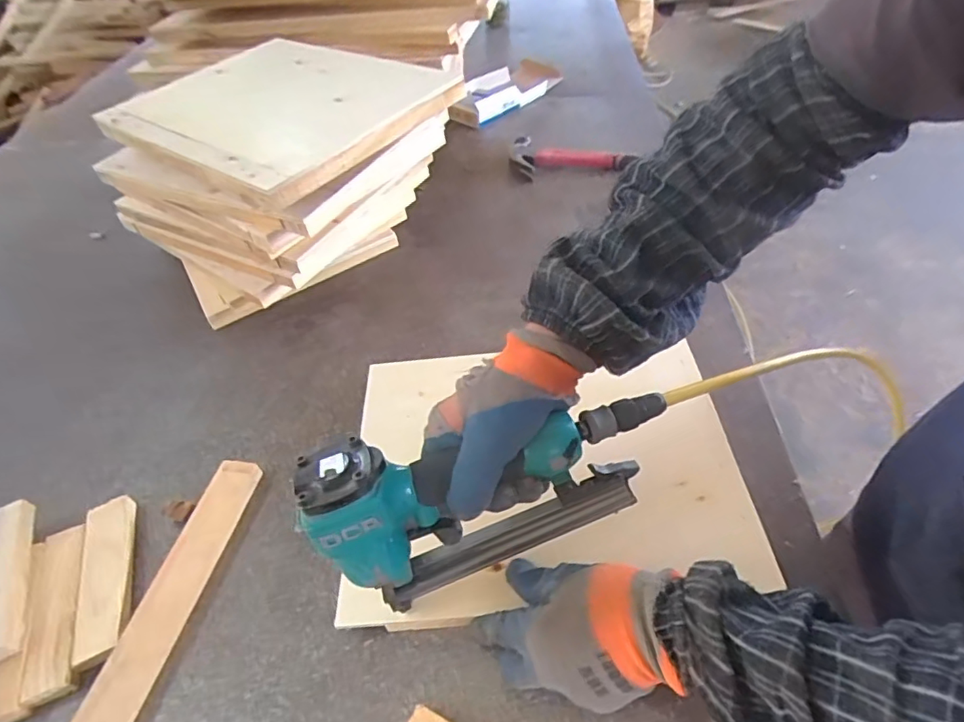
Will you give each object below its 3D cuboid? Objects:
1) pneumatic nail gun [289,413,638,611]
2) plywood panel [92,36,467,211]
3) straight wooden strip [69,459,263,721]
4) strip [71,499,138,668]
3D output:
[{"bbox_3d":[0.003,0.101,0.401,0.234,0.135,0.062,-13,47,-5],"label":"pneumatic nail gun"},{"bbox_3d":[-0.244,-0.320,0.678,0.372,0.034,0.306,27,56,28],"label":"plywood panel"},{"bbox_3d":[-0.281,0.217,0.486,0.042,0.021,0.282,4,48,11],"label":"straight wooden strip"},{"bbox_3d":[-0.357,0.204,0.515,0.042,0.017,0.157,-19,48,-10],"label":"strip"}]

